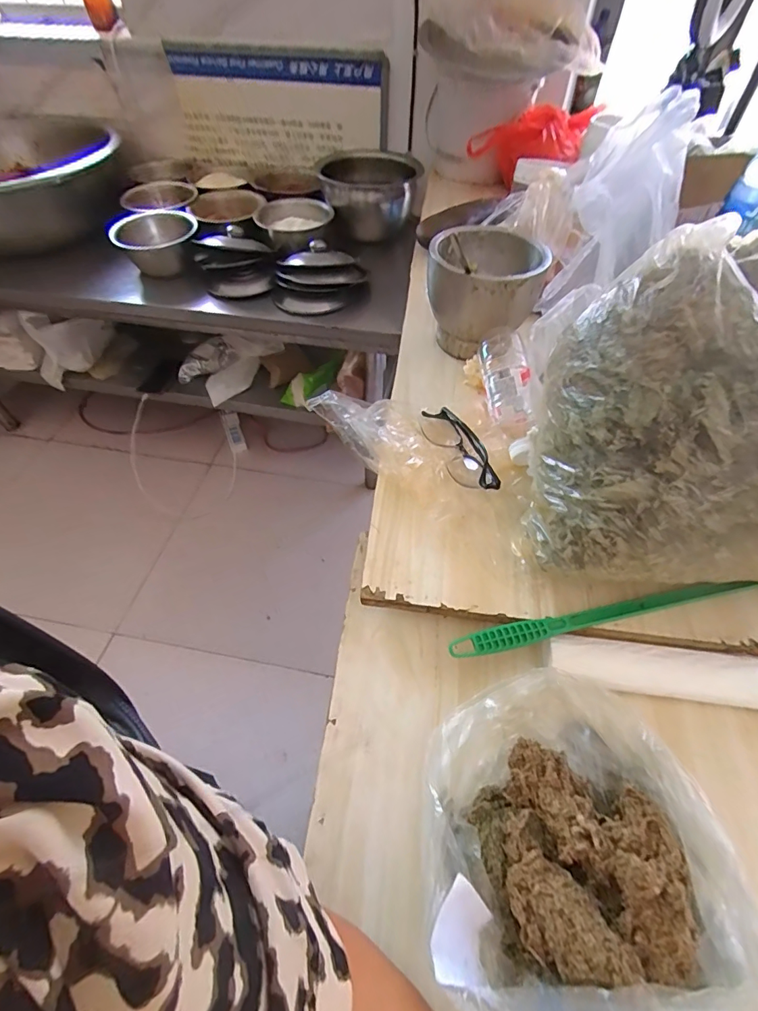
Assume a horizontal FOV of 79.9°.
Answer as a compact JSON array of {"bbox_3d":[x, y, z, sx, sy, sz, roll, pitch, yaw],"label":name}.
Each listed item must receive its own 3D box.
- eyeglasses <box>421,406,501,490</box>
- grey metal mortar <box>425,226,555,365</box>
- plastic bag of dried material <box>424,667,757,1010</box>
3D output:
[{"bbox_3d":[0.091,-0.066,0.501,0.050,0.028,0.137,-16,55,-11],"label":"eyeglasses"},{"bbox_3d":[0.133,-0.275,0.599,0.142,0.116,0.135,12,54,9],"label":"grey metal mortar"},{"bbox_3d":[0.118,0.236,0.278,0.176,0.085,0.246,-8,54,-5],"label":"plastic bag of dried material"}]

